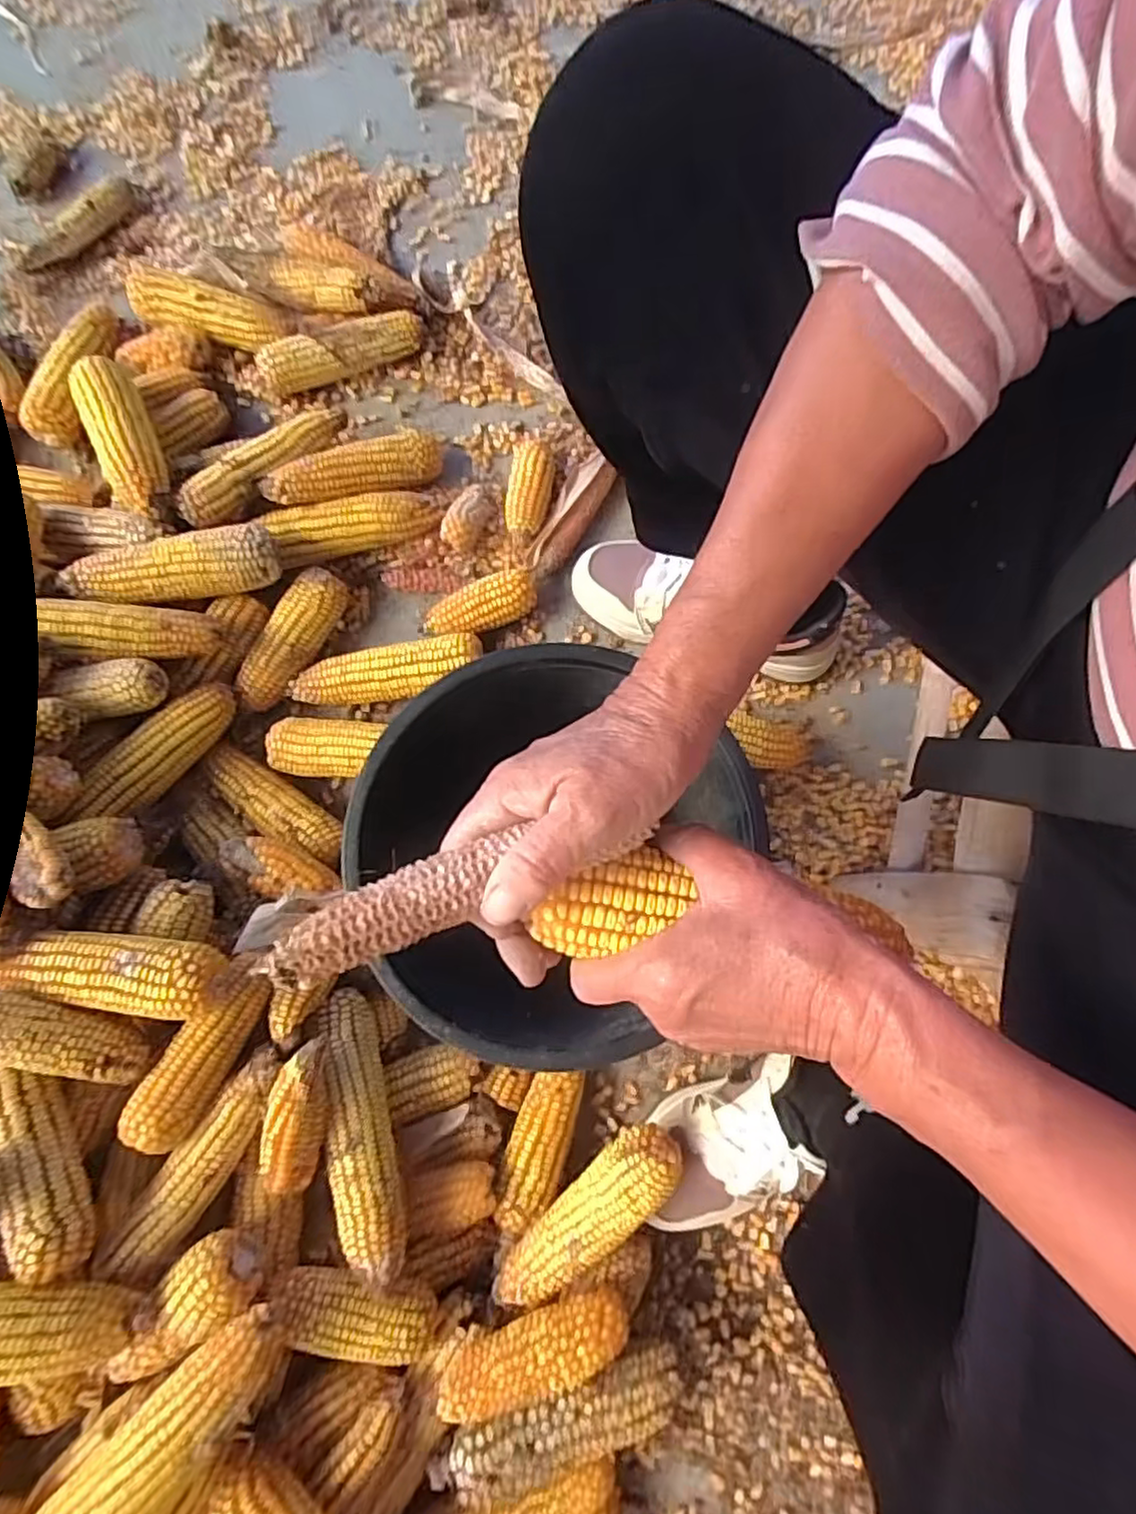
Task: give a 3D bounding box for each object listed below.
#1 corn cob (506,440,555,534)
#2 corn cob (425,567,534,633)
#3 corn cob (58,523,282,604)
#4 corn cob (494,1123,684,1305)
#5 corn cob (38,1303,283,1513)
[{"bbox_3d":[-0.036,-0.262,0.662,0.045,0.039,0.090,3,80,2],"label":"corn cob"},{"bbox_3d":[-0.079,-0.139,0.646,0.101,0.043,0.044,-26,80,-4],"label":"corn cob"},{"bbox_3d":[-0.341,-0.164,0.603,0.176,0.048,0.053,-11,80,-1],"label":"corn cob"},{"bbox_3d":[0.014,0.331,0.490,0.044,0.036,0.162,43,83,8],"label":"corn cob"},{"bbox_3d":[-0.241,0.411,0.417,0.168,0.059,0.051,-44,82,-6],"label":"corn cob"}]

